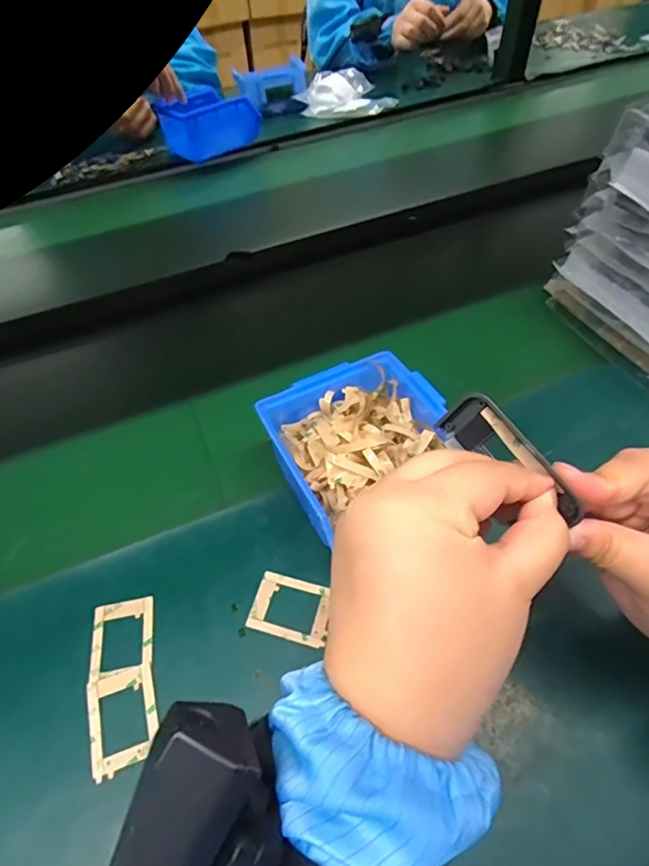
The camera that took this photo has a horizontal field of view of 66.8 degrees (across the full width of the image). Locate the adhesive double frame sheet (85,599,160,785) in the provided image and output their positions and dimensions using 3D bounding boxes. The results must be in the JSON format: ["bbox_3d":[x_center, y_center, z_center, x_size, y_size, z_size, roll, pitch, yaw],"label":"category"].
[{"bbox_3d":[-0.129,0.157,0.315,0.040,0.005,0.100,-12,54,-9],"label":"adhesive double frame sheet"}]

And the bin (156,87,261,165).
[{"bbox_3d":[-0.183,-0.500,0.799,0.144,0.067,0.094,-37,57,-23],"label":"bin"}]

